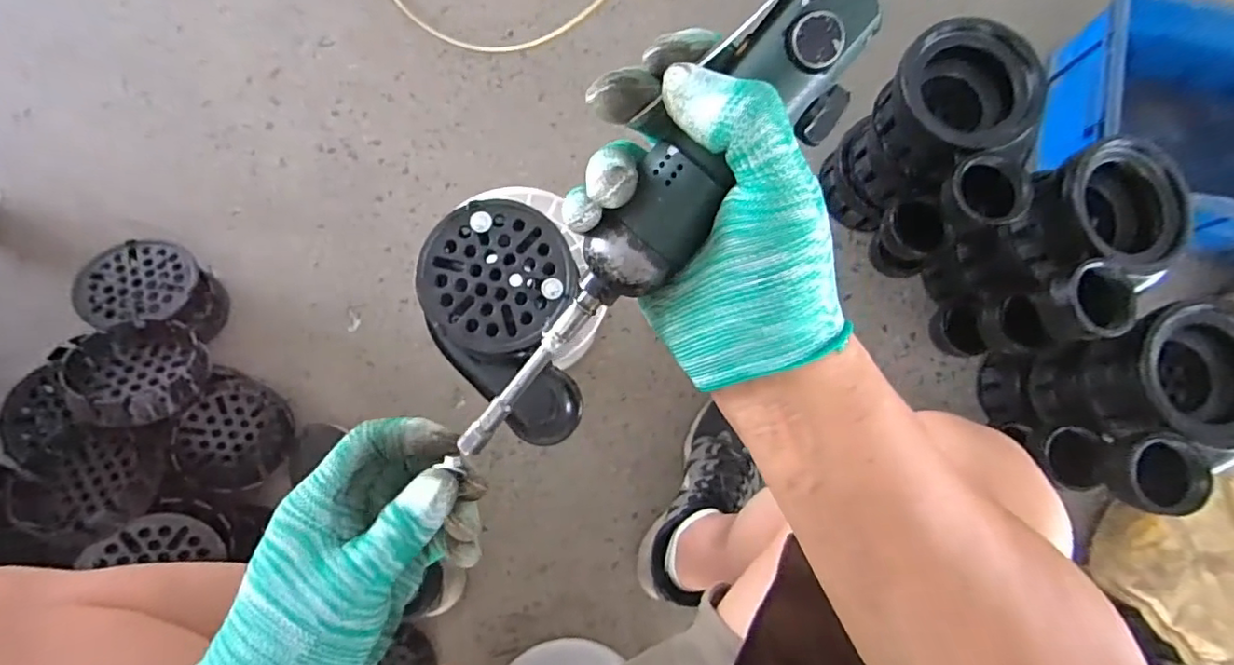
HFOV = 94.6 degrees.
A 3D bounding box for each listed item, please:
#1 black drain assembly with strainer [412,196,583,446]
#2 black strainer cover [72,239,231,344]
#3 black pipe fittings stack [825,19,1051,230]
[{"bbox_3d":[-0.100,-0.004,0.528,0.134,0.069,0.219,-14,83,-4],"label":"black drain assembly with strainer"},{"bbox_3d":[-0.608,-0.051,0.749,0.155,0.065,0.128,7,63,-12],"label":"black strainer cover"},{"bbox_3d":[0.375,-0.205,0.710,0.129,0.268,0.208,-17,83,-5],"label":"black pipe fittings stack"}]

